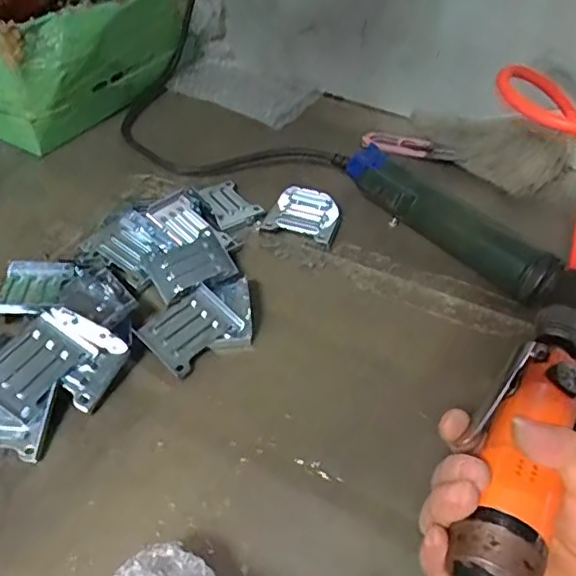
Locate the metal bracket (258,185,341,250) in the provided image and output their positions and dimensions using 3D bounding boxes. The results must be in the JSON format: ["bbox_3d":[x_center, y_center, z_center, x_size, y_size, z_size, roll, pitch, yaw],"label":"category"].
[{"bbox_3d":[0.013,-0.062,0.479,0.061,0.020,0.052,16,46,11],"label":"metal bracket"}]

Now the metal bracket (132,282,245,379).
[{"bbox_3d":[-0.067,0.028,0.381,0.046,0.012,0.058,37,57,17],"label":"metal bracket"}]

